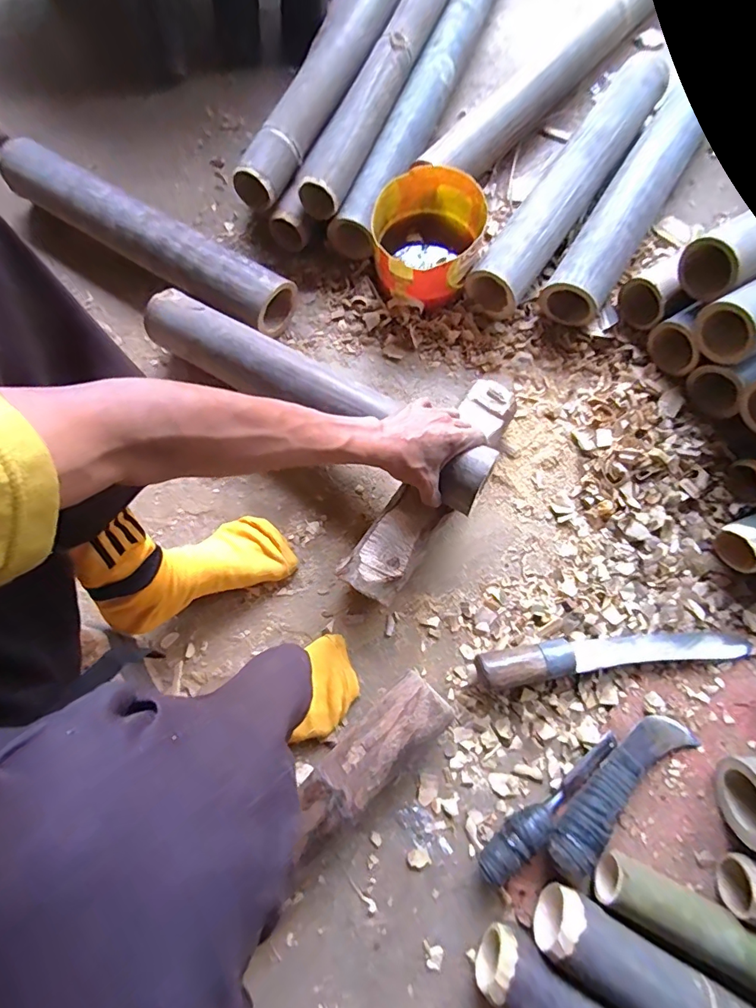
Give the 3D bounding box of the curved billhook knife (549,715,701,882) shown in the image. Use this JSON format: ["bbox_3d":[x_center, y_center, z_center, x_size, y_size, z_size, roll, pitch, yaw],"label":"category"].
[{"bbox_3d":[0.266,0.311,0.498,0.205,0.041,0.053,-39,78,-8],"label":"curved billhook knife"}]

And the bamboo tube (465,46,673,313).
[{"bbox_3d":[0.279,-0.468,0.664,0.087,0.081,0.466,34,79,9],"label":"bamboo tube"}]

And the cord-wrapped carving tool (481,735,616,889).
[{"bbox_3d":[0.189,0.328,0.498,0.204,0.039,0.042,-43,79,-9],"label":"cord-wrapped carving tool"}]

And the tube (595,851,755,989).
[{"bbox_3d":[0.337,0.430,0.463,0.233,0.060,0.049,25,78,7],"label":"tube"}]

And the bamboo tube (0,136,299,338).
[{"bbox_3d":[-0.339,-0.389,0.667,0.479,0.067,0.083,29,78,8],"label":"bamboo tube"}]

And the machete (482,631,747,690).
[{"bbox_3d":[0.279,0.175,0.535,0.328,0.036,0.046,-7,76,-1],"label":"machete"}]

